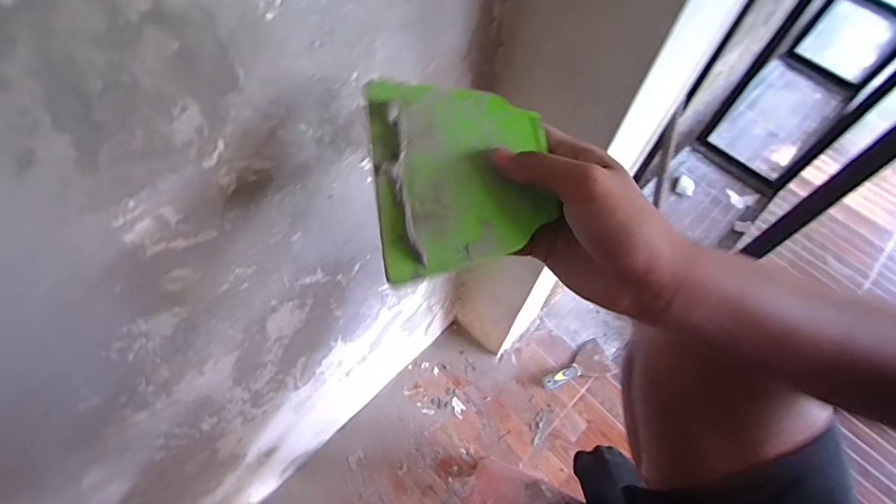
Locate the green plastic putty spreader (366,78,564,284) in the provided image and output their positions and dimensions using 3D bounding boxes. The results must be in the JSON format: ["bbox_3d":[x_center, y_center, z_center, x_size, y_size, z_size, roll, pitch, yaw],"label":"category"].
[{"bbox_3d":[0.009,-0.048,0.274,0.102,0.009,0.119,-6,77,-10],"label":"green plastic putty spreader"}]

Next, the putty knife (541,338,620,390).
[{"bbox_3d":[0.337,0.310,1.191,0.183,0.022,0.094,-27,68,-15],"label":"putty knife"}]

